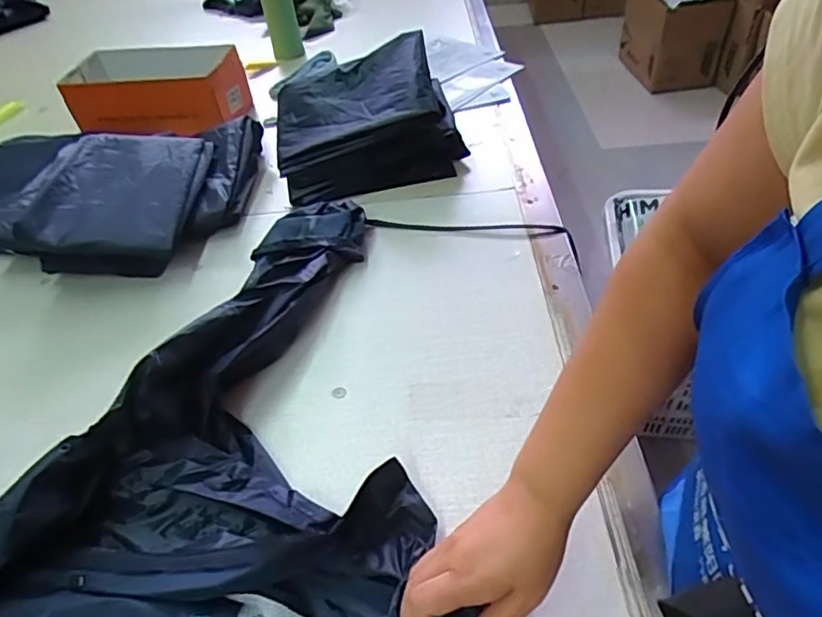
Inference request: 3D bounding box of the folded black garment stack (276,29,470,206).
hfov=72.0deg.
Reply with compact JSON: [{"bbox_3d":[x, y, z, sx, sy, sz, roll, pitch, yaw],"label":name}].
[{"bbox_3d":[-0.075,-0.313,0.913,0.290,0.136,0.231,-12,45,-4],"label":"folded black garment stack"}]

